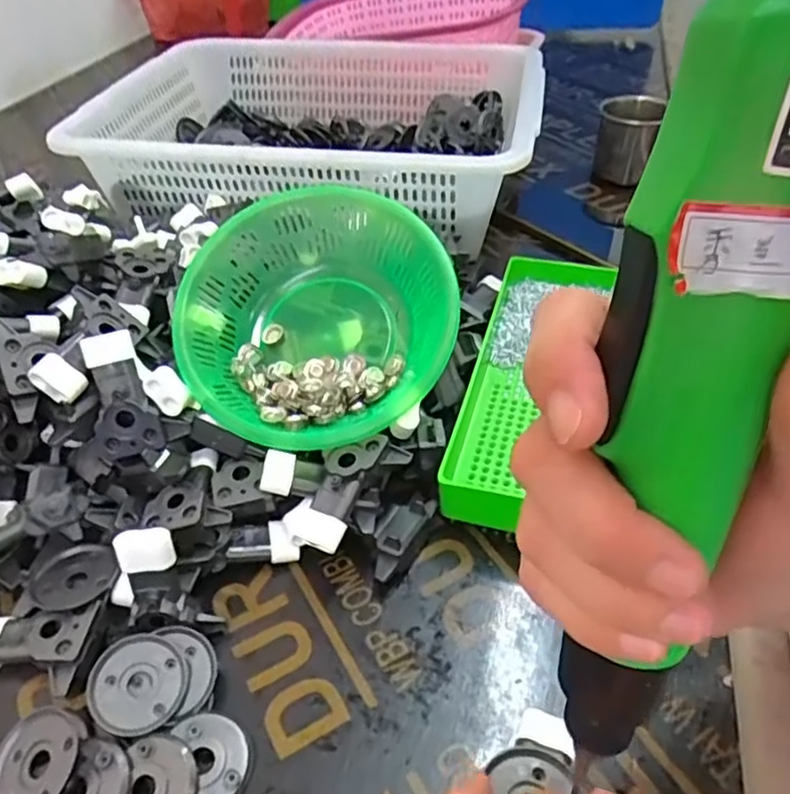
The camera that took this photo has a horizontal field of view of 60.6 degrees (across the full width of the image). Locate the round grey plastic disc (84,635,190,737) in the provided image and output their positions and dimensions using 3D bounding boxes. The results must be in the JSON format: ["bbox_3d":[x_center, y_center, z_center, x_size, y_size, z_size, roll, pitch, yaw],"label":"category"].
[{"bbox_3d":[-0.119,0.133,0.314,0.042,0.007,0.042,6,52,-8],"label":"round grey plastic disc"}]

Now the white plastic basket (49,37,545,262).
[{"bbox_3d":[-0.069,-0.245,0.628,0.368,0.089,0.282,9,43,11],"label":"white plastic basket"}]

